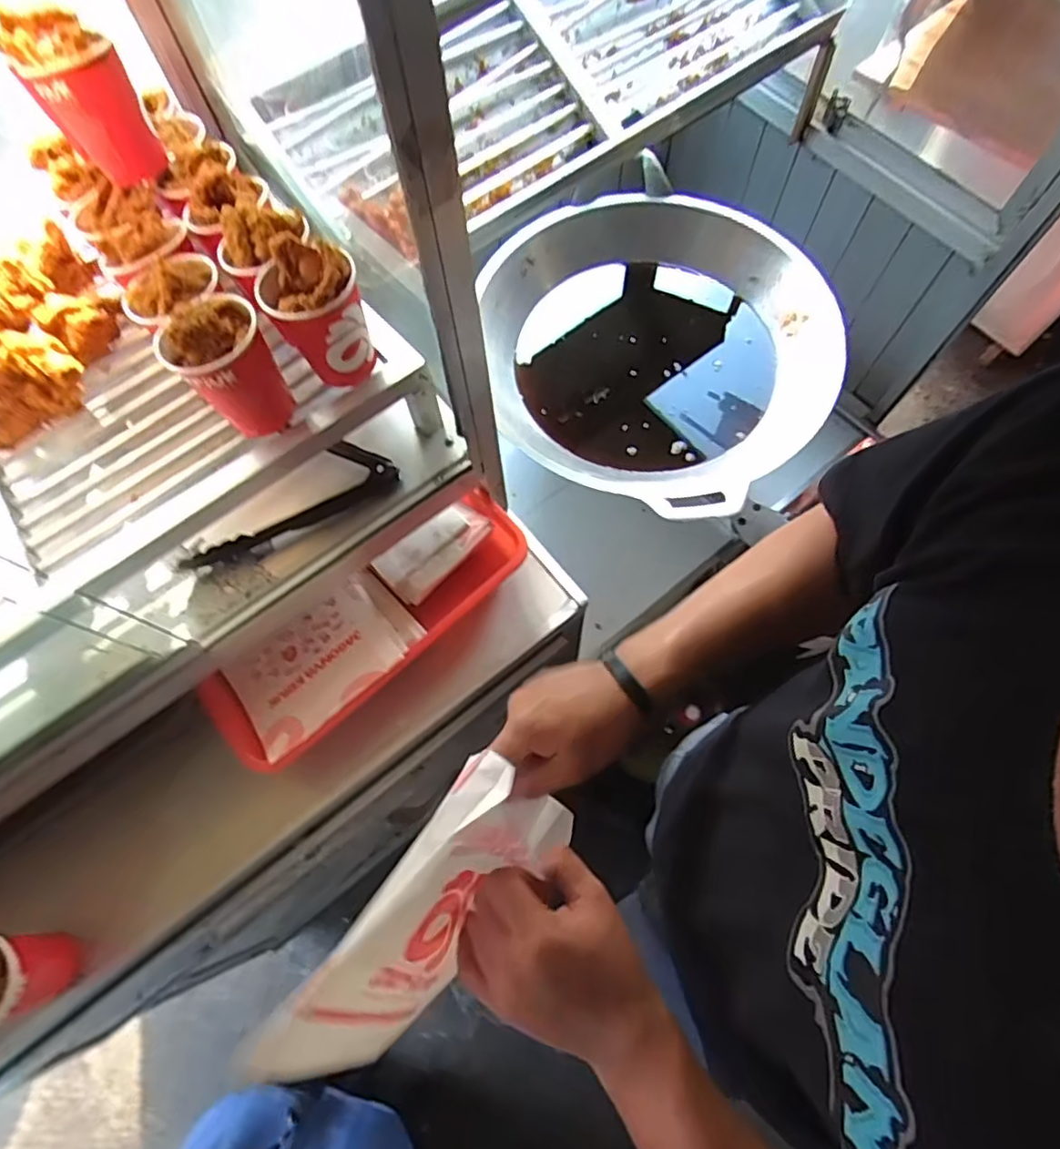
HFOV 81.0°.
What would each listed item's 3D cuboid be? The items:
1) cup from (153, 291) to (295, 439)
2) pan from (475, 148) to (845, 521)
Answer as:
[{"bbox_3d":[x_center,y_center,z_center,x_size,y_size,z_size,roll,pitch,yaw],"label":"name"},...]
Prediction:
[{"bbox_3d":[-0.241,-0.167,0.496,0.072,0.107,0.066,0,69,1],"label":"cup"},{"bbox_3d":[0.187,-0.355,0.956,0.536,0.129,0.538,0,69,1],"label":"pan"}]

